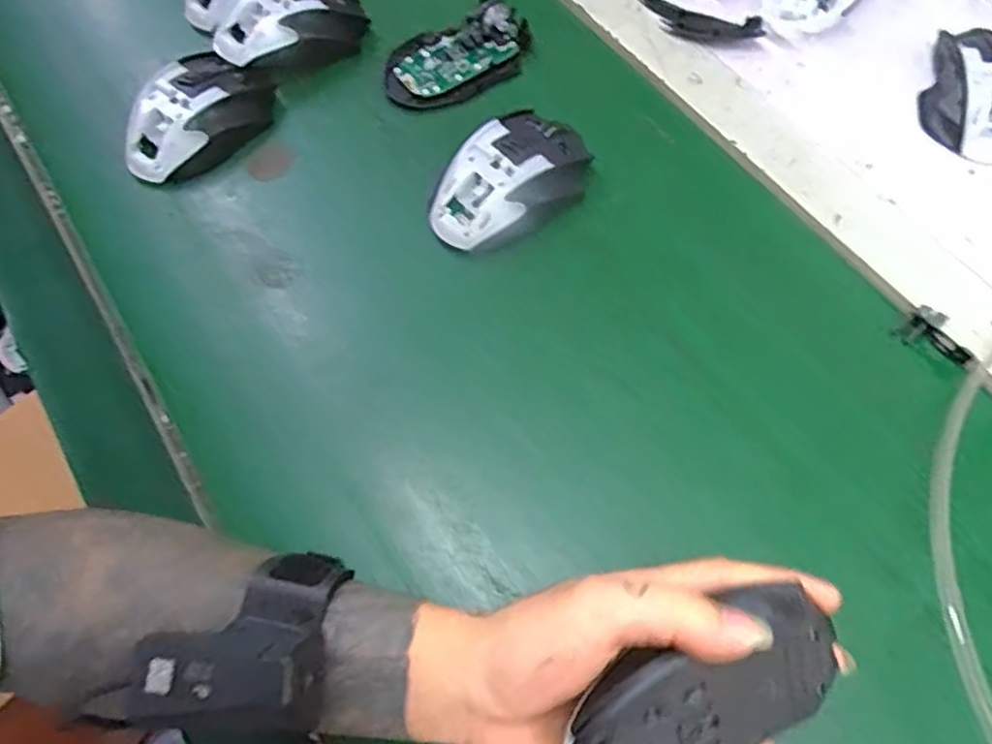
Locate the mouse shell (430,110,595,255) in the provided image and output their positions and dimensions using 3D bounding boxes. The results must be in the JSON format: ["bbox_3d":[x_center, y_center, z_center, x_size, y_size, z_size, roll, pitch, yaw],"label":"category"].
[{"bbox_3d":[0.009,-0.128,0.479,0.116,0.034,0.071,-40,69,-17],"label":"mouse shell"}]

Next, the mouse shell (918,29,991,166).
[{"bbox_3d":[0.337,-0.193,0.500,0.068,0.034,0.096,16,66,10],"label":"mouse shell"}]

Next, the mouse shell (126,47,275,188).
[{"bbox_3d":[-0.210,-0.179,0.512,0.065,0.038,0.110,30,69,16],"label":"mouse shell"}]

